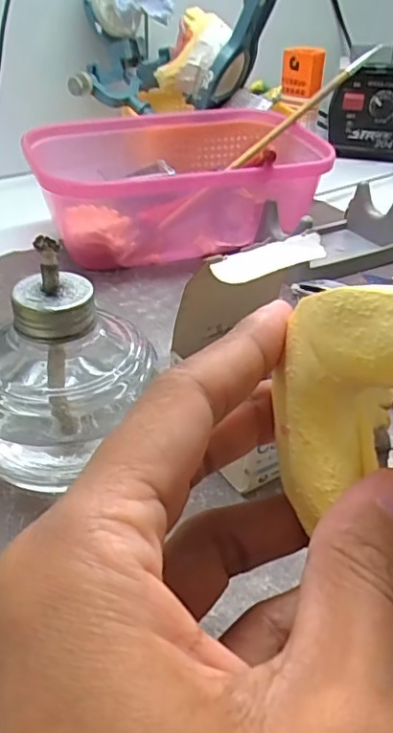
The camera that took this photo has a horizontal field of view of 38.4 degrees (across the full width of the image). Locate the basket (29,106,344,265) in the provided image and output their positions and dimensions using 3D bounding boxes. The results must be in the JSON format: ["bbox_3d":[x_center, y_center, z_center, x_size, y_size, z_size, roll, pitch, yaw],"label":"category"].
[{"bbox_3d":[-0.007,-0.124,0.393,0.201,0.070,0.121,-12,38,-19],"label":"basket"}]

